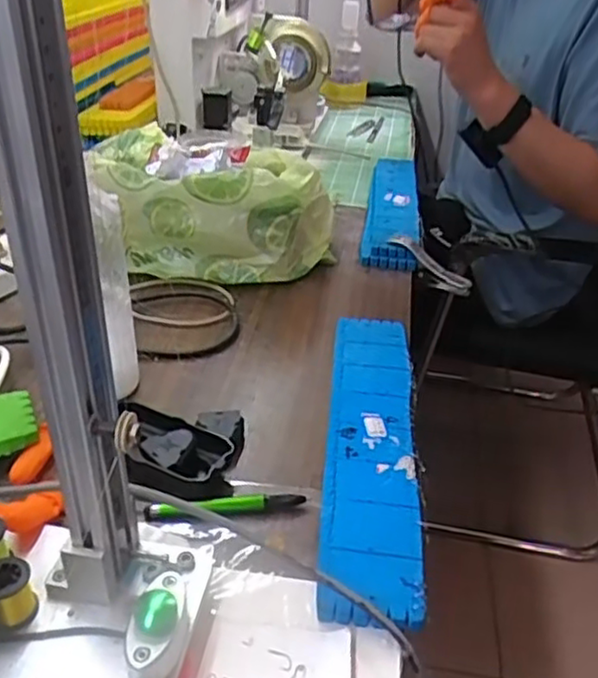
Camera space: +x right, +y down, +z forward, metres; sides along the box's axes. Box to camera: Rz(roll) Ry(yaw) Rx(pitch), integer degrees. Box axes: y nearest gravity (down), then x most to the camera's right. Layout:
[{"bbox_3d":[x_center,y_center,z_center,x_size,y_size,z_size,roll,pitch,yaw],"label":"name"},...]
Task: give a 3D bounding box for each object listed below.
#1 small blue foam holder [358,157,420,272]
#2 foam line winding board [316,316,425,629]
[{"bbox_3d":[0.135,-0.192,0.967,0.075,0.030,0.343,7,33,6],"label":"small blue foam holder"},{"bbox_3d":[0.060,0.081,0.556,0.071,0.016,0.340,4,33,4],"label":"foam line winding board"}]

